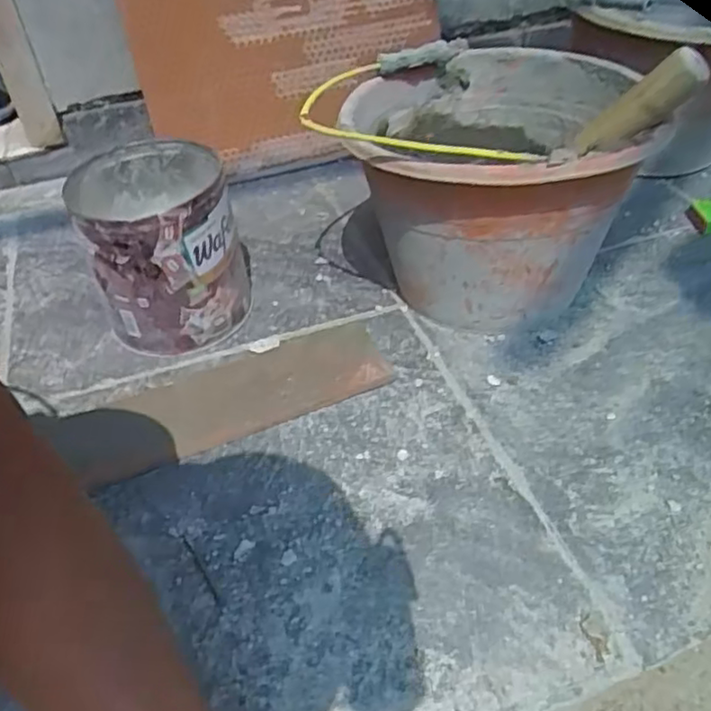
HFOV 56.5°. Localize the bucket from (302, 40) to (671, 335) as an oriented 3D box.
[{"bbox_3d":[0.125,-0.154,0.647,0.255,0.202,0.255,-1,42,4],"label":"bucket"}]

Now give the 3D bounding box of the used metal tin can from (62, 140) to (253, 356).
[{"bbox_3d":[-0.191,-0.107,0.662,0.143,0.153,0.164,-17,44,-13],"label":"used metal tin can"}]

